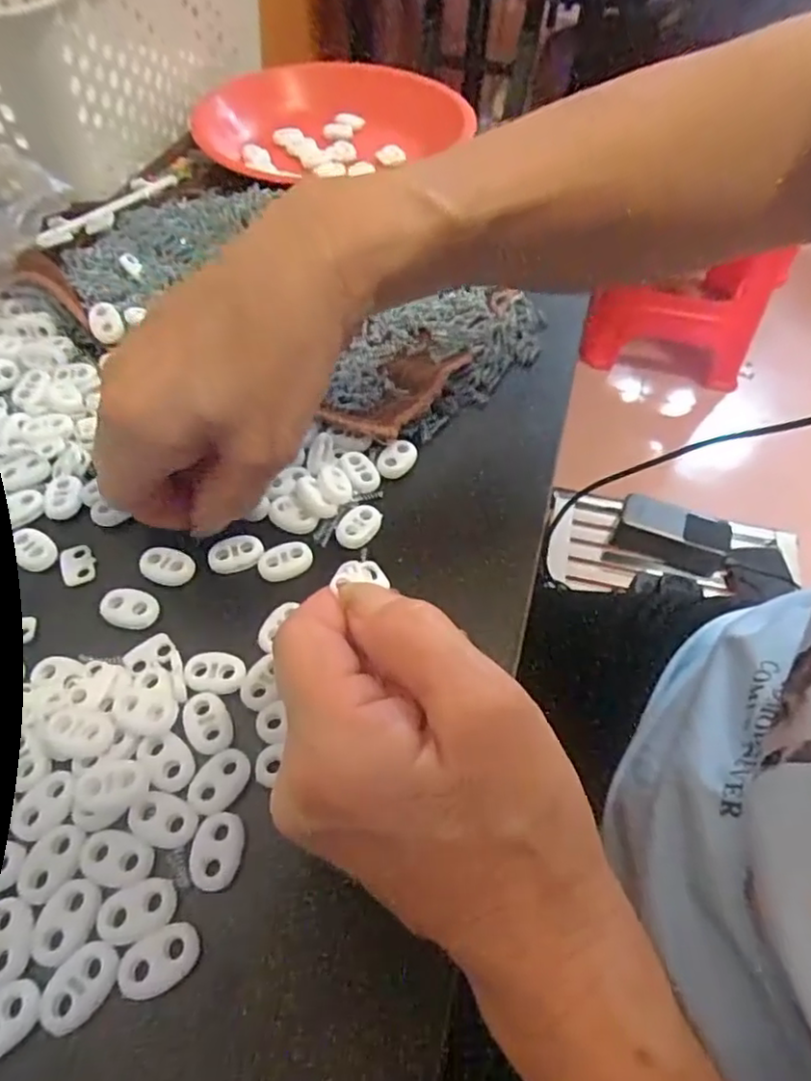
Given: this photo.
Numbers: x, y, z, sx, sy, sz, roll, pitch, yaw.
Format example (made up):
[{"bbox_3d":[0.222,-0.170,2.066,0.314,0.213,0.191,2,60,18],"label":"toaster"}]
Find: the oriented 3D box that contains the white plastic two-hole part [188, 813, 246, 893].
[{"bbox_3d":[-0.060,0.098,0.202,0.015,0.004,0.022,2,55,0],"label":"white plastic two-hole part"}]

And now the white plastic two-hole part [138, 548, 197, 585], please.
[{"bbox_3d":[-0.099,0.011,0.264,0.023,0.006,0.014,13,55,7],"label":"white plastic two-hole part"}]

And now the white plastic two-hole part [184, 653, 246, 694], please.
[{"bbox_3d":[-0.070,0.048,0.235,0.022,0.004,0.014,0,55,-2],"label":"white plastic two-hole part"}]

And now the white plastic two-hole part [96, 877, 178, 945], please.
[{"bbox_3d":[-0.081,0.110,0.190,0.023,0.004,0.014,-17,57,-13],"label":"white plastic two-hole part"}]

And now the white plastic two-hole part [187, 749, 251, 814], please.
[{"bbox_3d":[-0.063,0.080,0.213,0.015,0.004,0.022,34,60,20],"label":"white plastic two-hole part"}]

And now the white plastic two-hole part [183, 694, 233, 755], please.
[{"bbox_3d":[-0.070,0.064,0.225,0.015,0.004,0.023,-27,60,-19],"label":"white plastic two-hole part"}]

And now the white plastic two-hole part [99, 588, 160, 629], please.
[{"bbox_3d":[-0.110,0.027,0.253,0.023,0.004,0.015,17,56,10],"label":"white plastic two-hole part"}]

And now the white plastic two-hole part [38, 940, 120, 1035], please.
[{"bbox_3d":[-0.092,0.124,0.178,0.016,0.004,0.023,35,61,21],"label":"white plastic two-hole part"}]

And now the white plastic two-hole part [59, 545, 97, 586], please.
[{"bbox_3d":[-0.138,0.010,0.268,0.013,0.004,0.018,-13,56,-11],"label":"white plastic two-hole part"}]

